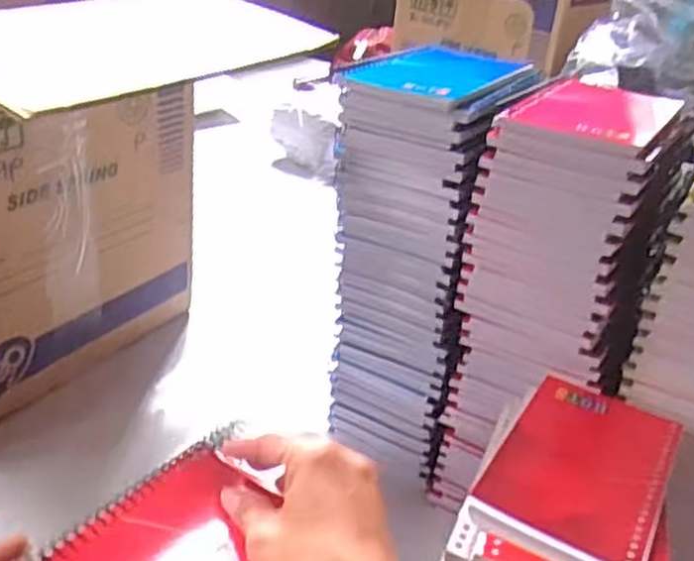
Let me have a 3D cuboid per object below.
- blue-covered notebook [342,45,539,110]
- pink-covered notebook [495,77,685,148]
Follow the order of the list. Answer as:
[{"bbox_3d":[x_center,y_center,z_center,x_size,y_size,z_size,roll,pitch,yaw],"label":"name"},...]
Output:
[{"bbox_3d":[0.065,-0.138,0.525,0.089,0.007,0.134,20,31,24],"label":"blue-covered notebook"},{"bbox_3d":[0.149,-0.102,0.472,0.078,0.008,0.111,22,32,26],"label":"pink-covered notebook"}]

